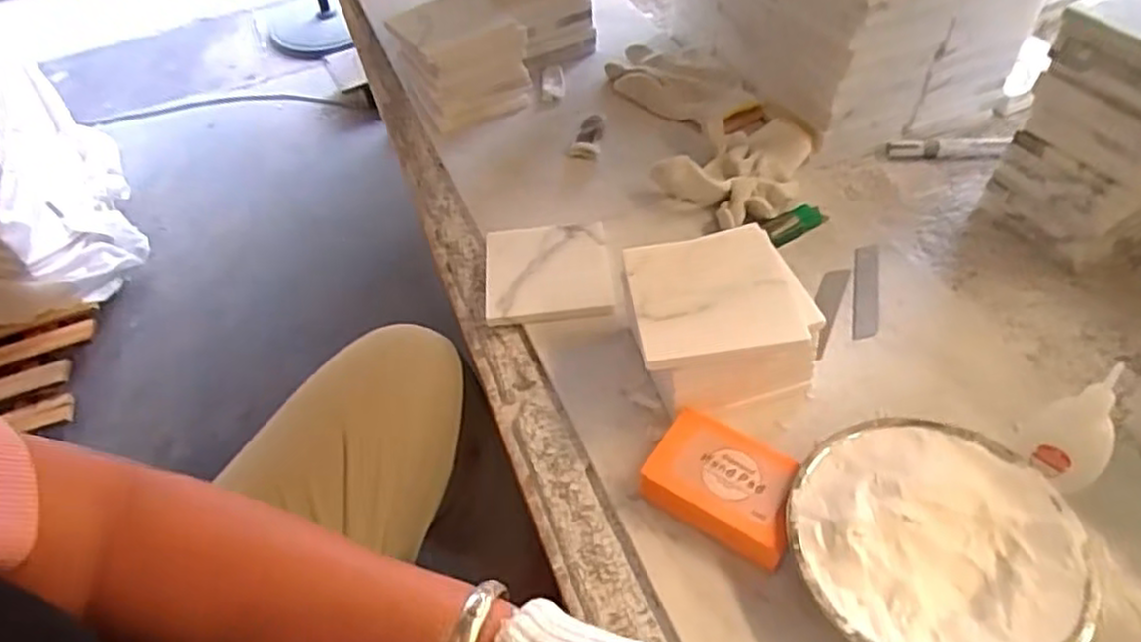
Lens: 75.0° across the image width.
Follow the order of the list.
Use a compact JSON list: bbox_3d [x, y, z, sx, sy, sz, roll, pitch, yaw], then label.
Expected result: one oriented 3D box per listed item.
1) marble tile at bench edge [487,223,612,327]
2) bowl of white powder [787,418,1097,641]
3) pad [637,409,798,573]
[{"bbox_3d":[-0.020,-0.041,0.609,0.100,0.011,0.103,-5,50,1],"label":"marble tile at bench edge"},{"bbox_3d":[0.200,0.128,0.416,0.150,0.049,0.145,-3,50,3],"label":"bowl of white powder"},{"bbox_3d":[0.096,0.101,0.454,0.093,0.033,0.060,29,59,26],"label":"pad"}]

